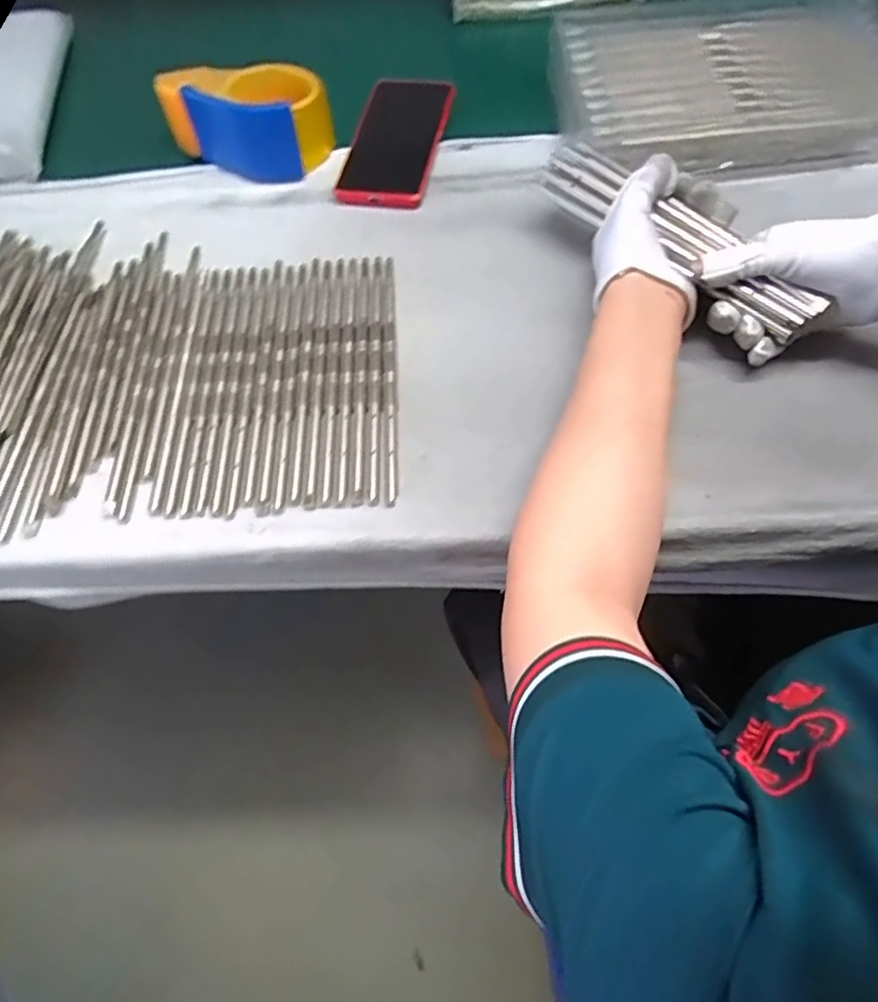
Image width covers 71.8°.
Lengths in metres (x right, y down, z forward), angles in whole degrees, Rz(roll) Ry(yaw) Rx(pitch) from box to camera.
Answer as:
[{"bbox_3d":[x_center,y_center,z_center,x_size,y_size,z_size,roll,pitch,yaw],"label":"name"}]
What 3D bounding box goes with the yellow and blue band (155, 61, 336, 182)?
[{"bbox_3d":[-0.166,-0.331,0.526,0.135,0.071,0.058,8,65,6],"label":"yellow and blue band"}]

